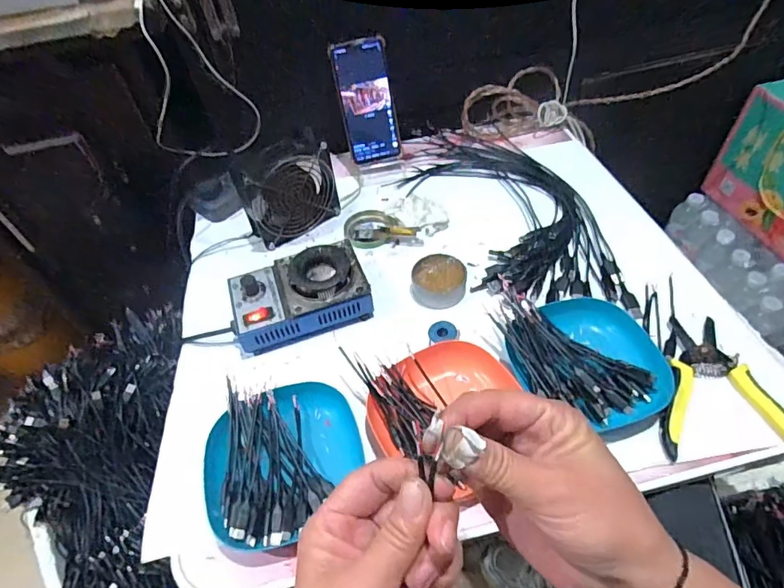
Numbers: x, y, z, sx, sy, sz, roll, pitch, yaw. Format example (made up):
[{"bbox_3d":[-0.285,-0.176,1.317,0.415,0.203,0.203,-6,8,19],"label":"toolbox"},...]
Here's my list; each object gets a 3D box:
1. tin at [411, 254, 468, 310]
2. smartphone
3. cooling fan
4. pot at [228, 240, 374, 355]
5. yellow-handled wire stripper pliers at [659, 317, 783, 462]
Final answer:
[{"bbox_3d":[0.055,-0.015,0.561,0.062,0.026,0.062,-3,51,4],"label":"tin"},{"bbox_3d":[-0.034,-0.271,0.686,0.075,0.163,0.010,-17,28,-8],"label":"smartphone"},{"bbox_3d":[-0.126,-0.126,0.616,0.118,0.111,0.035,-26,53,-14],"label":"cooling fan"},{"bbox_3d":[-0.104,-0.001,0.545,0.148,0.061,0.095,-16,52,-7],"label":"pot"},{"bbox_3d":[0.309,0.084,0.456,0.115,0.010,0.152,4,52,9],"label":"yellow-handled wire stripper pliers"}]

